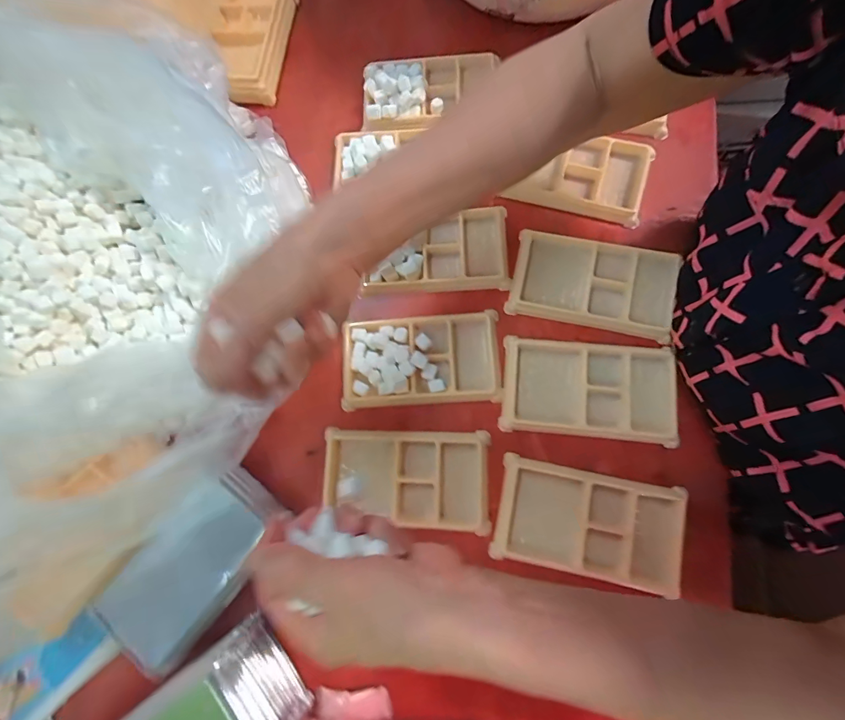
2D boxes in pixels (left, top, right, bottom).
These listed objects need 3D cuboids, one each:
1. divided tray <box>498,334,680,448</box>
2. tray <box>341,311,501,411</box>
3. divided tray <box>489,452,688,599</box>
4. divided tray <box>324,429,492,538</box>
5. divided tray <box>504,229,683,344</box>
[{"bbox_3d":[0.135,0.023,0.316,0.131,0.020,0.077,5,80,6],"label":"divided tray"},{"bbox_3d":[-0.002,-0.002,0.329,0.133,0.014,0.075,-4,79,4],"label":"tray"},{"bbox_3d":[0.128,0.126,0.297,0.134,0.016,0.075,10,80,7],"label":"divided tray"},{"bbox_3d":[-0.013,0.096,0.313,0.132,0.012,0.074,2,79,5],"label":"divided tray"},{"bbox_3d":[0.146,-0.066,0.331,0.132,0.014,0.074,13,81,7],"label":"divided tray"}]

